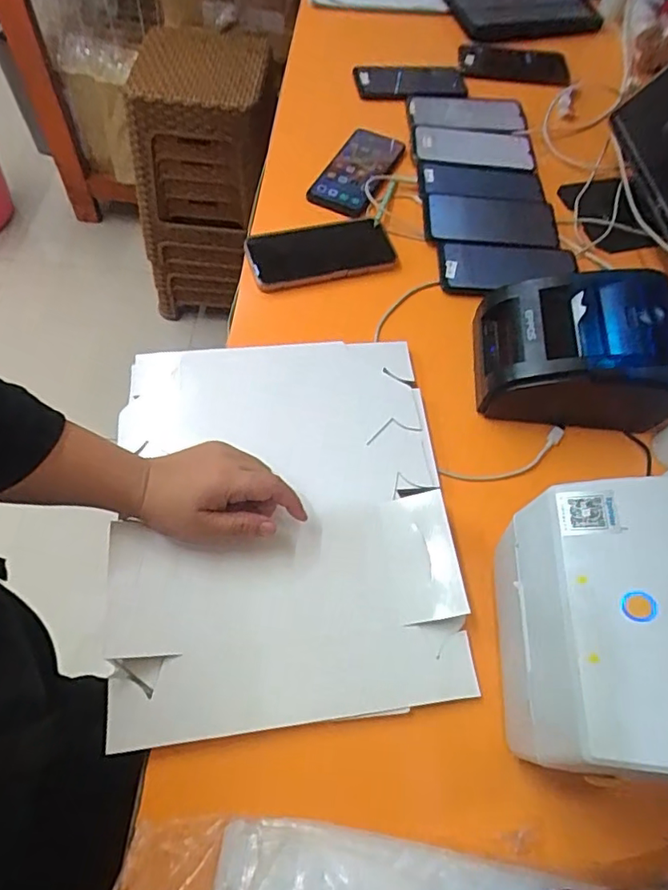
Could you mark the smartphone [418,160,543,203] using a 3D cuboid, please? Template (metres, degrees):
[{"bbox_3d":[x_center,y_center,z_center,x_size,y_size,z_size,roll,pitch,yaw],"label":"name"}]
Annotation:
[{"bbox_3d":[0.191,-0.341,0.727,0.161,0.015,0.072,6,61,-1],"label":"smartphone"}]

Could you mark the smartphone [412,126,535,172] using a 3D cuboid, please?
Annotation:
[{"bbox_3d":[0.190,-0.406,0.760,0.162,0.012,0.091,7,61,-1],"label":"smartphone"}]

